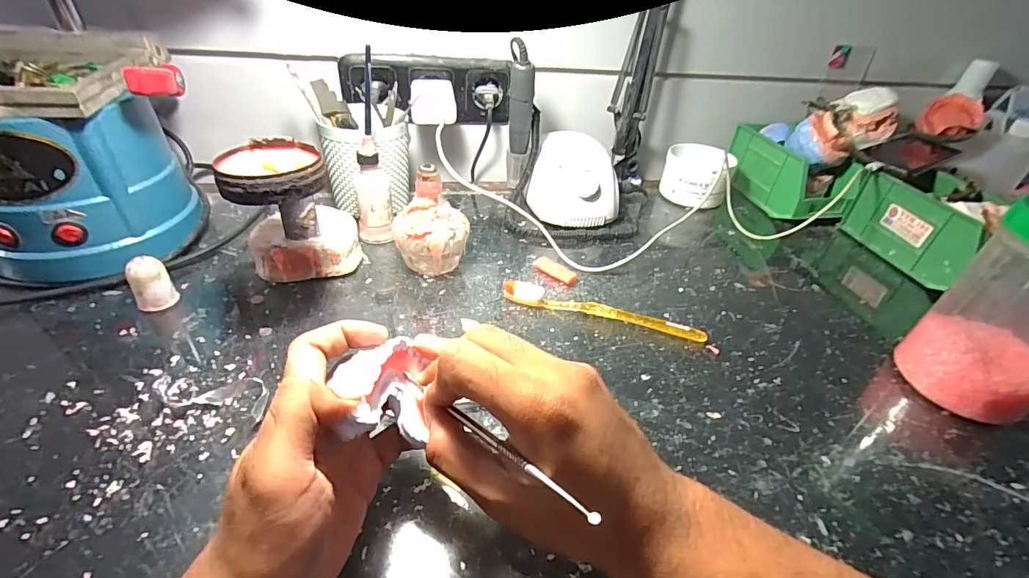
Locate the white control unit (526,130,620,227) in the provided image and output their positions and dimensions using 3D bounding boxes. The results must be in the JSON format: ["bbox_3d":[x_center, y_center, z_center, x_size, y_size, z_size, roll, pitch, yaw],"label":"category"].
[{"bbox_3d":[0.077,-0.138,0.585,0.113,0.079,0.123,8,38,3],"label":"white control unit"}]

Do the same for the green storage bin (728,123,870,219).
[{"bbox_3d":[0.391,-0.166,0.658,0.107,0.078,0.172,-4,39,-13],"label":"green storage bin"}]

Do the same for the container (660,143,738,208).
[{"bbox_3d":[0.255,-0.159,0.646,0.092,0.073,0.086,18,40,15],"label":"container"}]

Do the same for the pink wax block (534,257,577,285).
[{"bbox_3d":[0.042,-0.019,0.486,0.050,0.011,0.017,28,43,26],"label":"pink wax block"}]

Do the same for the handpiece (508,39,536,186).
[{"bbox_3d":[0.007,-0.199,0.541,0.029,0.164,0.024,8,38,3],"label":"handpiece"}]

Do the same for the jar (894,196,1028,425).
[{"bbox_3d":[0.386,0.023,0.348,0.077,0.162,0.090,-18,44,-28],"label":"jar"}]

